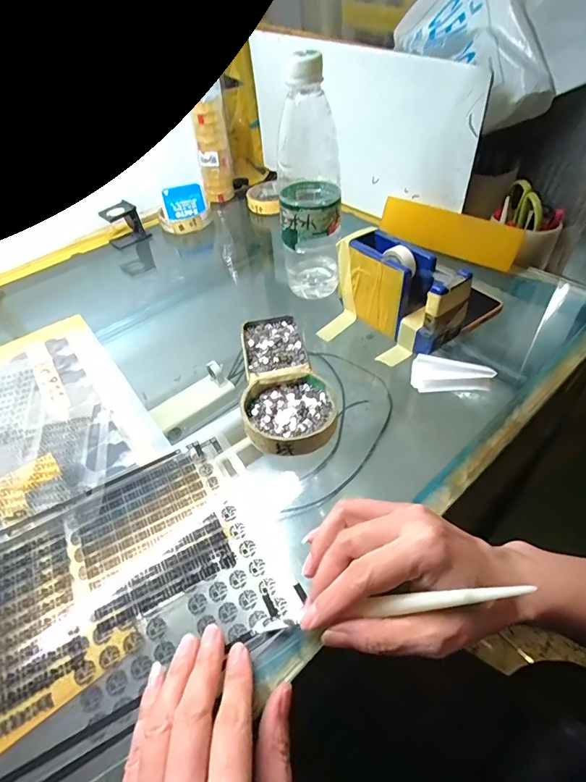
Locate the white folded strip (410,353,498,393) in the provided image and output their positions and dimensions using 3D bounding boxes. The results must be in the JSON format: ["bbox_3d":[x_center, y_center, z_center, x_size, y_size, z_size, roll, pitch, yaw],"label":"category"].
[{"bbox_3d":[0.142,-0.013,0.375,0.068,0.031,0.007,12,14,16],"label":"white folded strip"}]

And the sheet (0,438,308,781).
[{"bbox_3d":[-0.189,0.156,0.259,0.364,0.007,0.154,-24,50,-16],"label":"sheet"}]

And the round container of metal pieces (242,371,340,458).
[{"bbox_3d":[-0.001,0.018,0.359,0.079,0.017,0.079,-3,47,3],"label":"round container of metal pieces"}]

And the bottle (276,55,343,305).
[{"bbox_3d":[0.018,-0.201,0.433,0.063,0.222,0.068,0,47,6],"label":"bottle"}]

